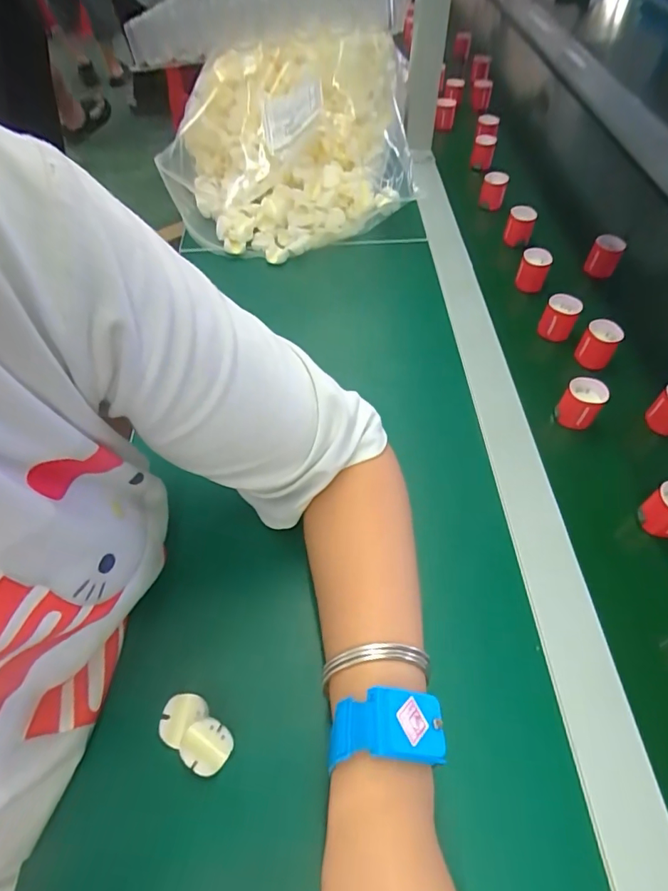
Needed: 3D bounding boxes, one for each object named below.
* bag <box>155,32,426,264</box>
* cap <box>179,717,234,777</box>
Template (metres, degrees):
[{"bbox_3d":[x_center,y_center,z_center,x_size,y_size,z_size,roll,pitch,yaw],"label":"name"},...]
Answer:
[{"bbox_3d":[-0.048,-0.365,0.576,0.266,0.076,0.301,-6,79,0],"label":"bag"},{"bbox_3d":[-0.070,0.166,0.269,0.026,0.008,0.026,6,63,-12],"label":"cap"}]

